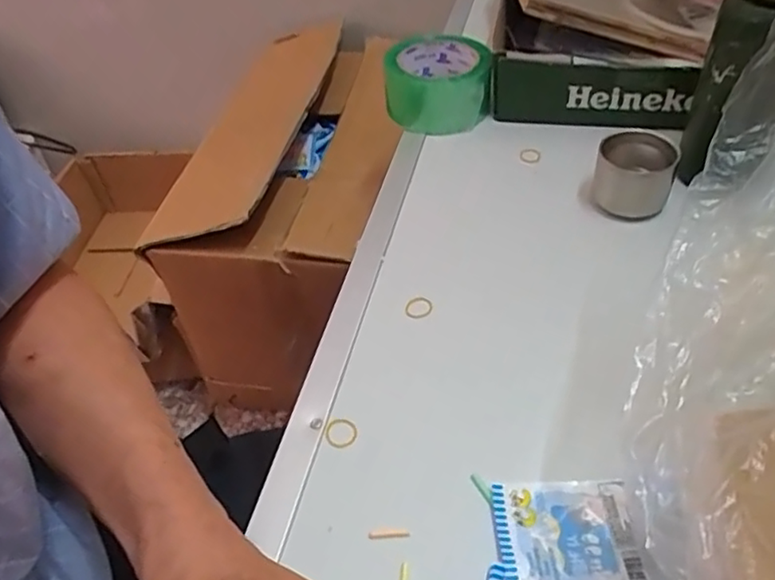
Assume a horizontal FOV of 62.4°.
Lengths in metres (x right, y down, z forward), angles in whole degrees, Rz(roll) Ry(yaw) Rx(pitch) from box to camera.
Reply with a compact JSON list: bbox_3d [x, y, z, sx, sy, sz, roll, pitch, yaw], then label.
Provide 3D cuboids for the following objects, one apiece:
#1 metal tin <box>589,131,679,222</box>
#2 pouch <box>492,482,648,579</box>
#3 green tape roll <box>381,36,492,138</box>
[{"bbox_3d":[0.202,-0.096,0.522,0.059,0.050,0.067,15,49,20],"label":"metal tin"},{"bbox_3d":[0.097,0.132,0.343,0.072,0.007,0.062,-3,45,4],"label":"pouch"},{"bbox_3d":[0.050,-0.209,0.641,0.103,0.063,0.106,-2,45,5],"label":"green tape roll"}]

